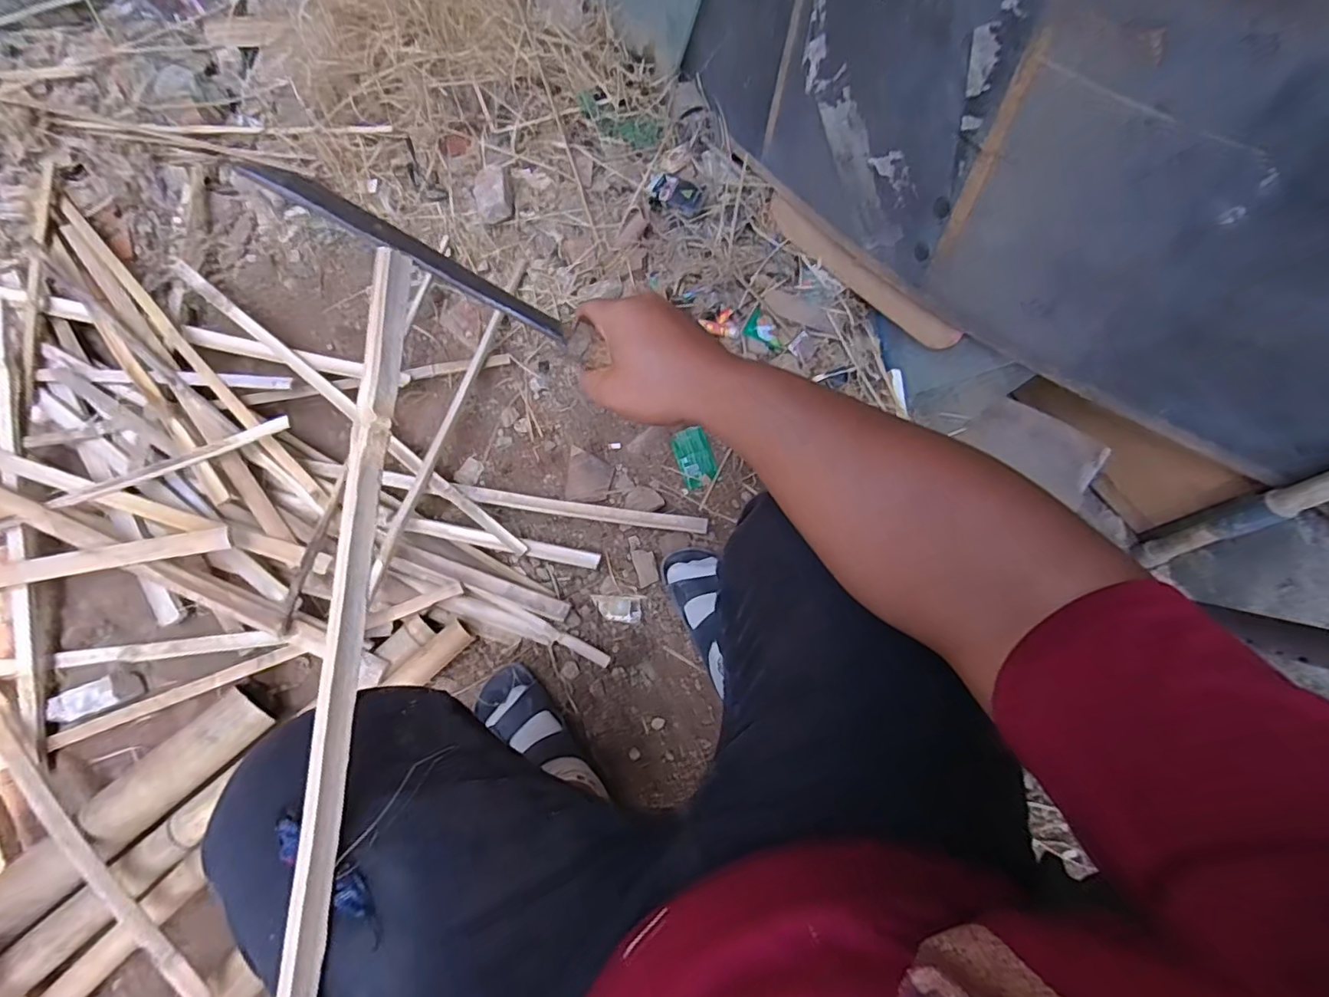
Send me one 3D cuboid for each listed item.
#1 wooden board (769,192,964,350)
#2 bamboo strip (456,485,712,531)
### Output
[{"bbox_3d":[0.299,-0.368,0.900,0.019,0.059,0.422,-30,61,-10],"label":"wooden board"},{"bbox_3d":[-0.120,0.014,0.810,0.362,0.014,0.025,8,72,2],"label":"bamboo strip"}]

